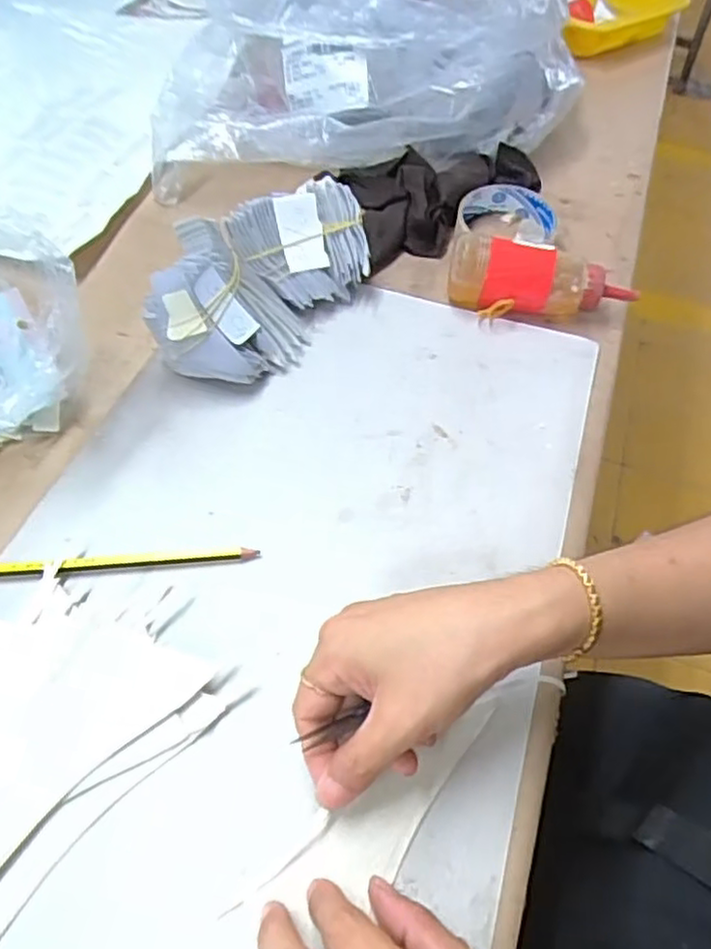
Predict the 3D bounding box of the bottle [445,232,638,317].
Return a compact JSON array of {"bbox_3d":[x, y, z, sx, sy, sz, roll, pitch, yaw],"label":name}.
[{"bbox_3d":[0.143,-0.146,0.526,0.141,0.047,0.049,6,54,-1],"label":"bottle"}]

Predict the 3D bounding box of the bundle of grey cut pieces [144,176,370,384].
[{"bbox_3d":[-0.064,-0.145,0.495,0.102,0.066,0.196,27,57,14],"label":"bundle of grey cut pieces"}]

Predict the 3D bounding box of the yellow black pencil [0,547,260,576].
[{"bbox_3d":[-0.140,0.049,0.386,0.165,0.006,0.010,-4,55,-8],"label":"yellow black pencil"}]

